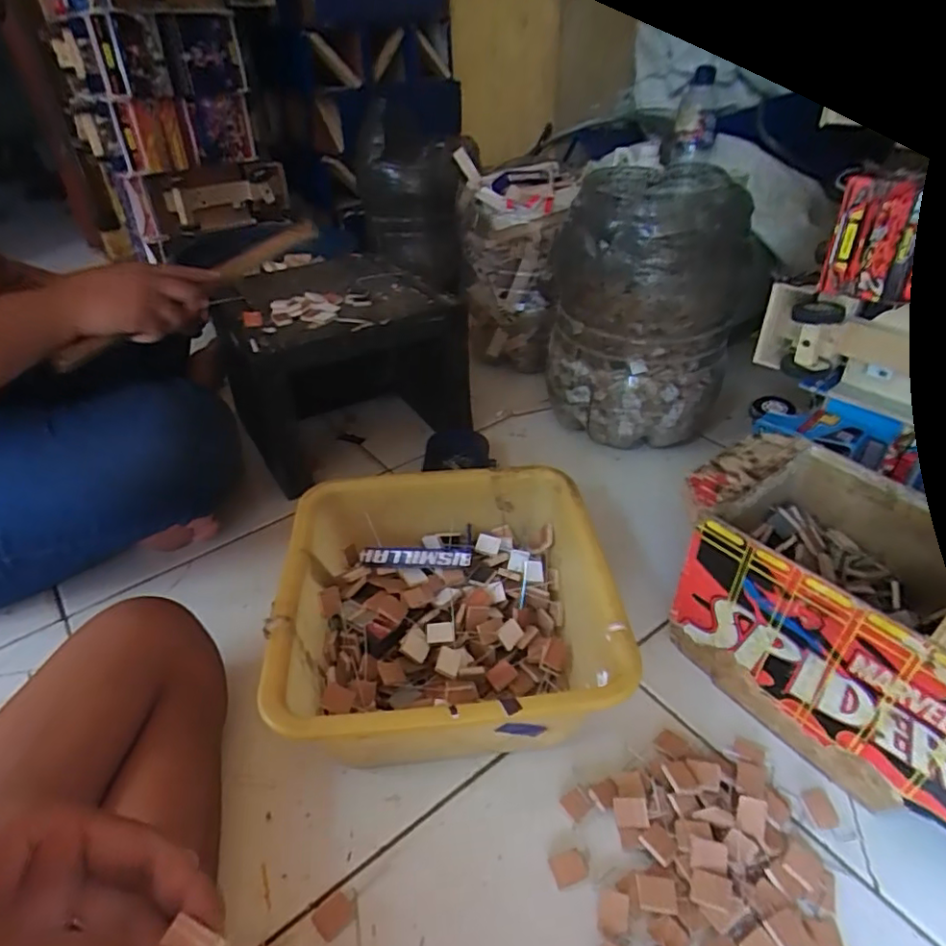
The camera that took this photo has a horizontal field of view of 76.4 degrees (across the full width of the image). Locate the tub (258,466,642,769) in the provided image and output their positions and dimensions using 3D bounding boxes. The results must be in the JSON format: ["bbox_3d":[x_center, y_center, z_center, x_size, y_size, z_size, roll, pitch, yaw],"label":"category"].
[{"bbox_3d":[-0.024,0.130,0.531,0.257,0.125,0.260,-5,37,-4],"label":"tub"}]

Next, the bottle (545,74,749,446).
[{"bbox_3d":[0.220,-0.217,0.783,0.220,0.313,0.215,5,38,9],"label":"bottle"}]

